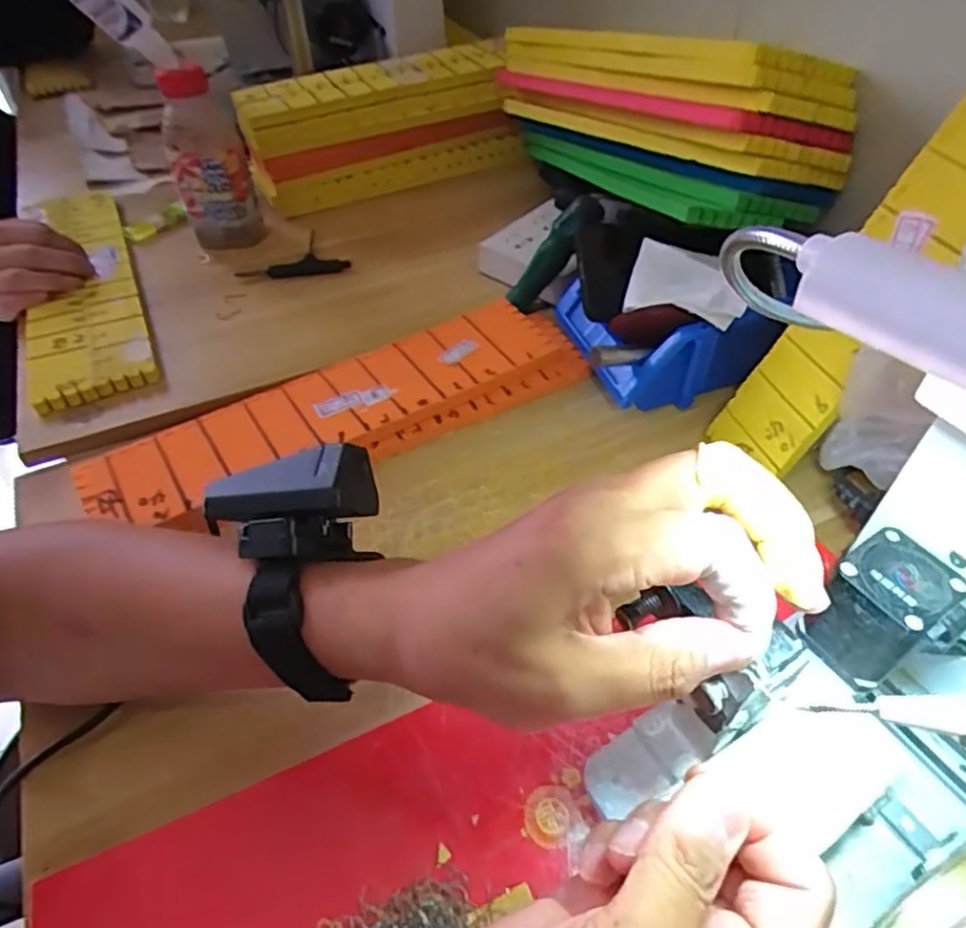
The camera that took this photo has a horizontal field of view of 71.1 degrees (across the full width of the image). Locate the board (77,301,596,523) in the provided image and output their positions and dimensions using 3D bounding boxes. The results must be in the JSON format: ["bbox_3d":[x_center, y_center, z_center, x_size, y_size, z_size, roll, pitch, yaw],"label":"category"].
[{"bbox_3d":[-0.095,-0.038,0.499,0.354,0.027,0.105,-26,55,-23],"label":"board"}]

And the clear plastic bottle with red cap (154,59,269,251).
[{"bbox_3d":[-0.265,-0.293,0.652,0.074,0.154,0.066,-21,50,-17],"label":"clear plastic bottle with red cap"}]

